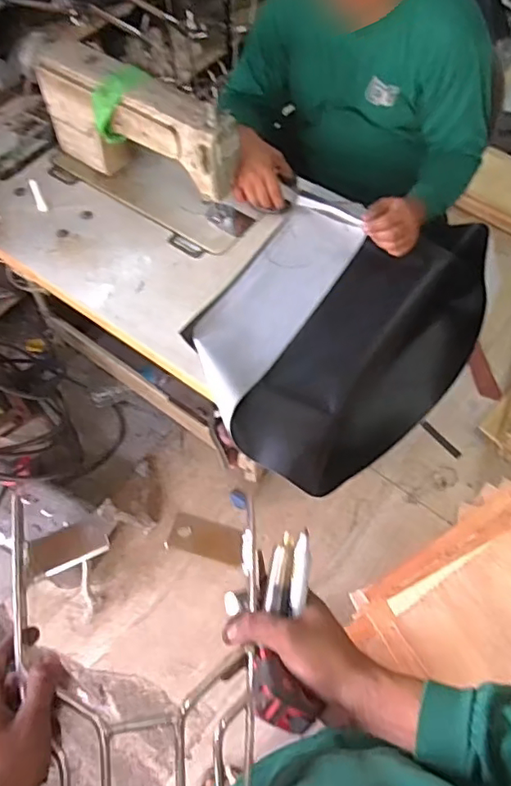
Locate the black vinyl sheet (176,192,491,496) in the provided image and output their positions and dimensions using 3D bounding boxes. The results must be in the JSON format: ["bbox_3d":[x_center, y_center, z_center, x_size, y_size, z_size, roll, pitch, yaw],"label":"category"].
[{"bbox_3d":[0.173,-0.126,1.079,0.437,0.172,0.678,29,65,15],"label":"black vinyl sheet"}]

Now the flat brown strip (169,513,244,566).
[{"bbox_3d":[-0.046,0.144,0.566,0.072,0.010,0.037,16,52,2],"label":"flat brown strip"}]

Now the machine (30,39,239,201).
[{"bbox_3d":[-0.234,-0.498,1.097,0.434,0.218,0.106,37,67,18],"label":"machine"}]

